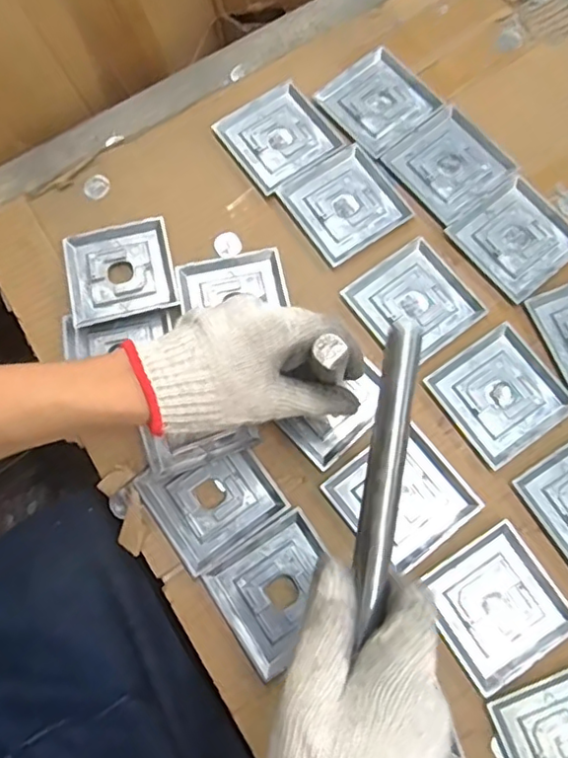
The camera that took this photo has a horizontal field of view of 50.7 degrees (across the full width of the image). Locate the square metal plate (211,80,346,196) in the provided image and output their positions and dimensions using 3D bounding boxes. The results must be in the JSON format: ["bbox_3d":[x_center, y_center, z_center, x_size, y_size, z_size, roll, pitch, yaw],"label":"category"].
[{"bbox_3d":[-0.004,-0.227,0.561,0.090,0.005,0.089,-35,78,-9],"label":"square metal plate"}]

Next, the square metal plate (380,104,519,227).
[{"bbox_3d":[0.151,-0.197,0.549,0.090,0.007,0.091,-38,78,-9],"label":"square metal plate"}]

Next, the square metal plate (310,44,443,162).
[{"bbox_3d":[0.090,-0.264,0.569,0.090,0.004,0.090,-39,78,-9],"label":"square metal plate"}]

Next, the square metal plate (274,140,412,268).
[{"bbox_3d":[0.055,-0.158,0.540,0.089,0.004,0.092,-33,77,-8],"label":"square metal plate"}]

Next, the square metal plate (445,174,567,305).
[{"bbox_3d":[0.207,-0.125,0.531,0.092,0.005,0.089,-39,78,-9],"label":"square metal plate"}]

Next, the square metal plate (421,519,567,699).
[{"bbox_3d":[0.159,0.169,0.448,0.092,0.005,0.090,-32,77,-8],"label":"square metal plate"}]

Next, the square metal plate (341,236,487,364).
[{"bbox_3d":[0.112,-0.066,0.514,0.090,0.004,0.090,-36,78,-9],"label":"square metal plate"}]

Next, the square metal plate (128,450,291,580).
[{"bbox_3d":[-0.056,0.091,0.468,0.089,0.006,0.085,-35,78,-9],"label":"square metal plate"}]

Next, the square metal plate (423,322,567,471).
[{"bbox_3d":[0.178,0.012,0.492,0.090,0.004,0.090,-34,77,-8],"label":"square metal plate"}]

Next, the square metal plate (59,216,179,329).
[{"bbox_3d":[-0.143,-0.093,0.523,0.091,0.010,0.089,-14,75,-3],"label":"square metal plate"}]

